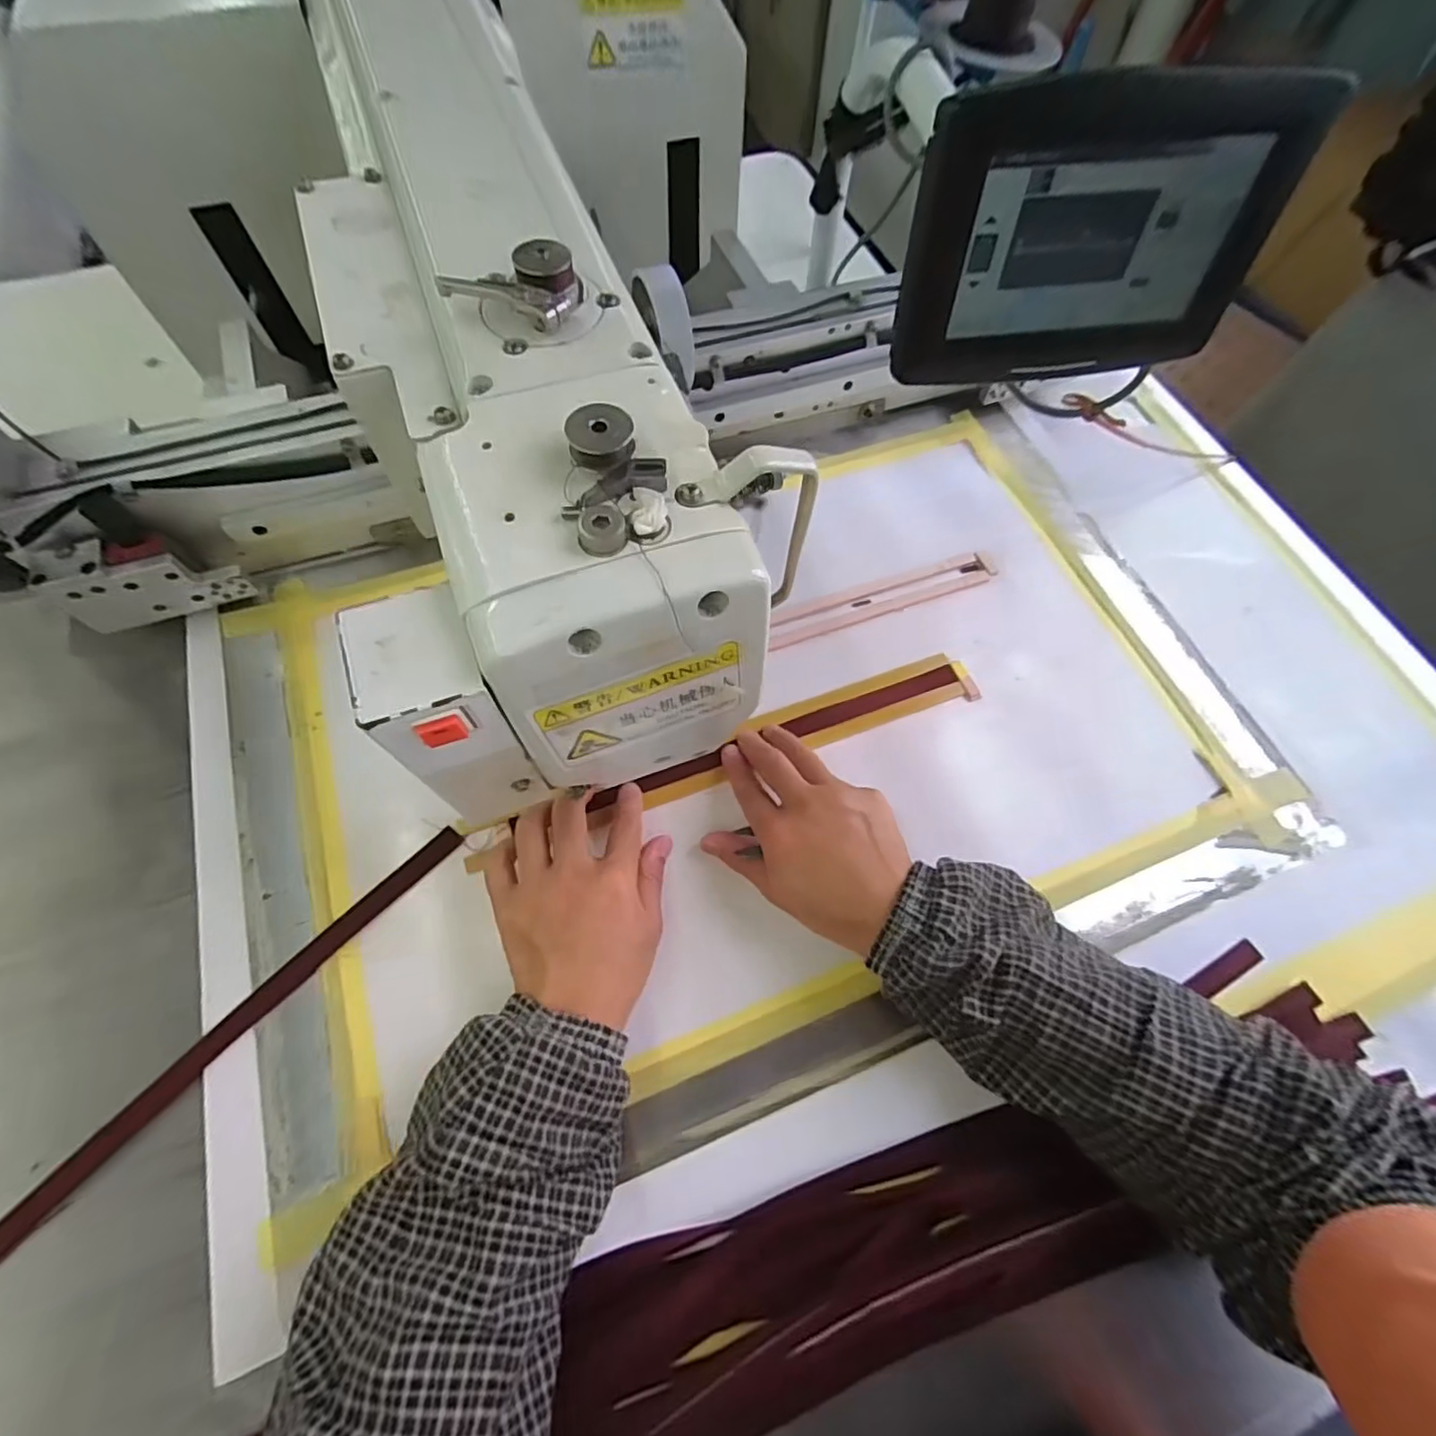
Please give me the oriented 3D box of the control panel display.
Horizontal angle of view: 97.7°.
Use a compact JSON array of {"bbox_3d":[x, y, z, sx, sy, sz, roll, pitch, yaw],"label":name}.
[{"bbox_3d":[0.209,-0.266,0.351,0.201,0.133,0.046,-12,64,-7],"label":"control panel display"}]

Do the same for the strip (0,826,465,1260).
[{"bbox_3d":[-0.301,0.195,0.377,0.020,0.008,0.349,40,69,15],"label":"strip"}]

